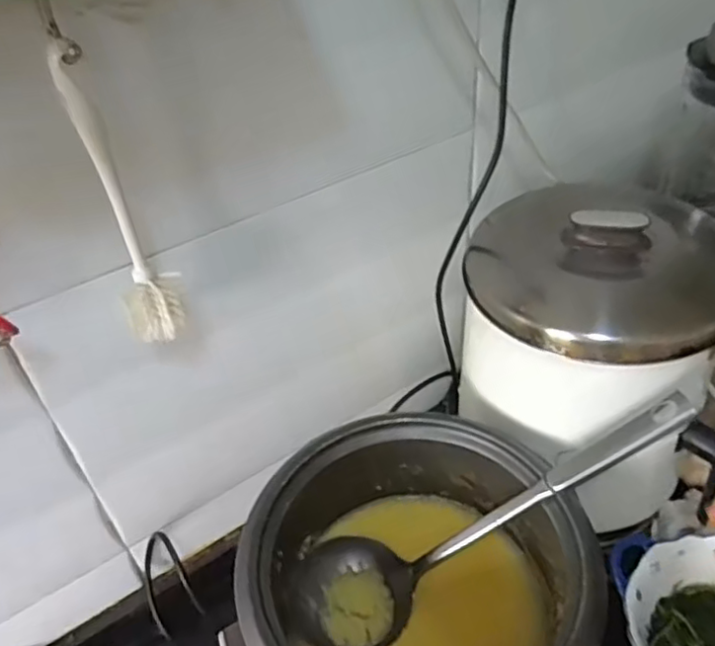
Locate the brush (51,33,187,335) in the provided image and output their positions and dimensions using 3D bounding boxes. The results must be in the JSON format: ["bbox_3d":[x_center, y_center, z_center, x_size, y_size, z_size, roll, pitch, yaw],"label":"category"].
[{"bbox_3d":[-0.149,-0.071,0.400,0.035,0.206,0.028,-16,42,-13],"label":"brush"}]

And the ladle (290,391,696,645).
[{"bbox_3d":[0.116,0.176,0.543,0.367,0.081,0.101,-32,39,14],"label":"ladle"}]

